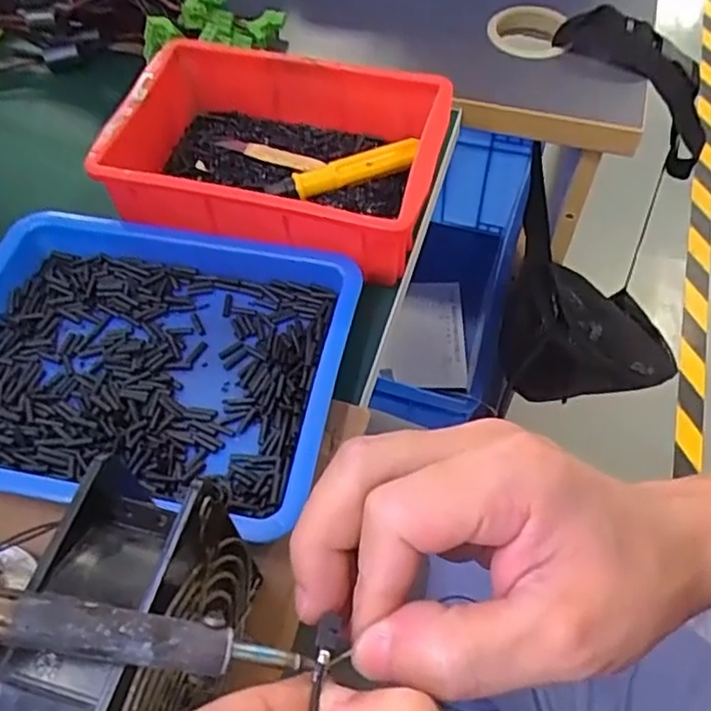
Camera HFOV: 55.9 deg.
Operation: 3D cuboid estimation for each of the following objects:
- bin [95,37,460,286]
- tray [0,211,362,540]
[{"bbox_3d":[-0.048,-0.126,0.423,0.192,0.055,0.132,10,58,8],"label":"bin"},{"bbox_3d":[-0.118,0.000,0.363,0.221,0.029,0.171,8,59,6],"label":"tray"}]

